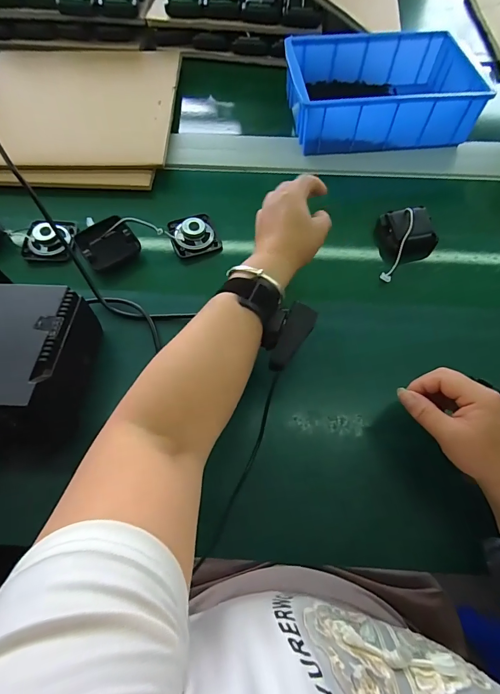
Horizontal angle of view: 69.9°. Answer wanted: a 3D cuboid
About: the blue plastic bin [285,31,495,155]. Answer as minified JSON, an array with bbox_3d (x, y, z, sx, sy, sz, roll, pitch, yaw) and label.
[{"bbox_3d":[0.215,-0.429,0.607,0.290,0.087,0.202,-6,61,-3],"label":"blue plastic bin"}]

